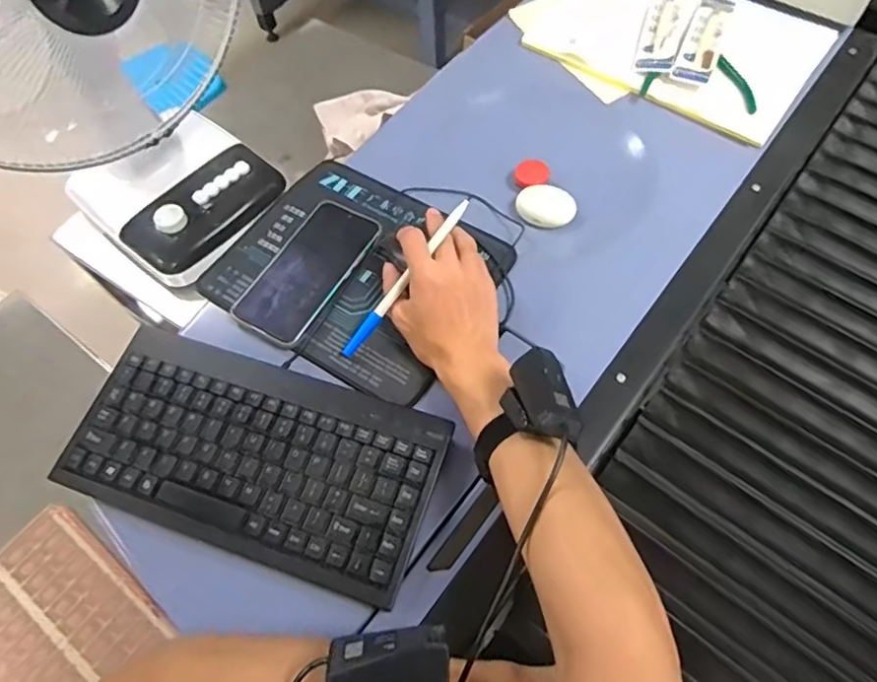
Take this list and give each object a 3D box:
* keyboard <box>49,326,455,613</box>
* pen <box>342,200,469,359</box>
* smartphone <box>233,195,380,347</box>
[{"bbox_3d":[-0.148,0.092,0.469,0.290,0.027,0.144,16,64,11],"label":"keyboard"},{"bbox_3d":[-0.030,-0.054,0.507,0.012,0.006,0.172,41,97,18],"label":"pen"},{"bbox_3d":[-0.127,-0.069,0.562,0.079,0.014,0.158,27,66,16],"label":"smartphone"}]

